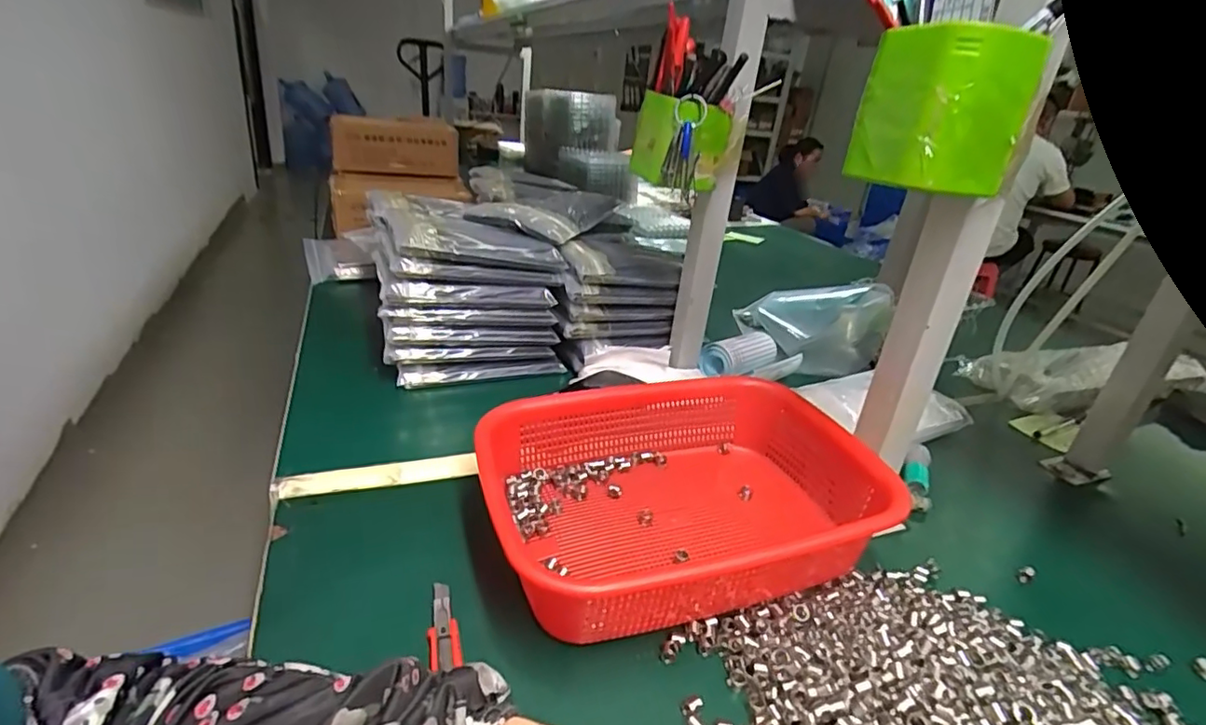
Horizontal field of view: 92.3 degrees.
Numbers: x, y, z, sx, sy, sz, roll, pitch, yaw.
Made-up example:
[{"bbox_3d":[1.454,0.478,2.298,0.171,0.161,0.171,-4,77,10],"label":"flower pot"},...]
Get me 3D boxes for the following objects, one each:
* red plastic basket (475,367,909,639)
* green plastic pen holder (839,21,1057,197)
[{"bbox_3d":[0.057,0.099,0.437,0.278,0.081,0.206,-3,27,-20],"label":"red plastic basket"},{"bbox_3d":[0.191,-0.142,0.328,0.064,0.079,0.063,-2,27,-19],"label":"green plastic pen holder"}]

